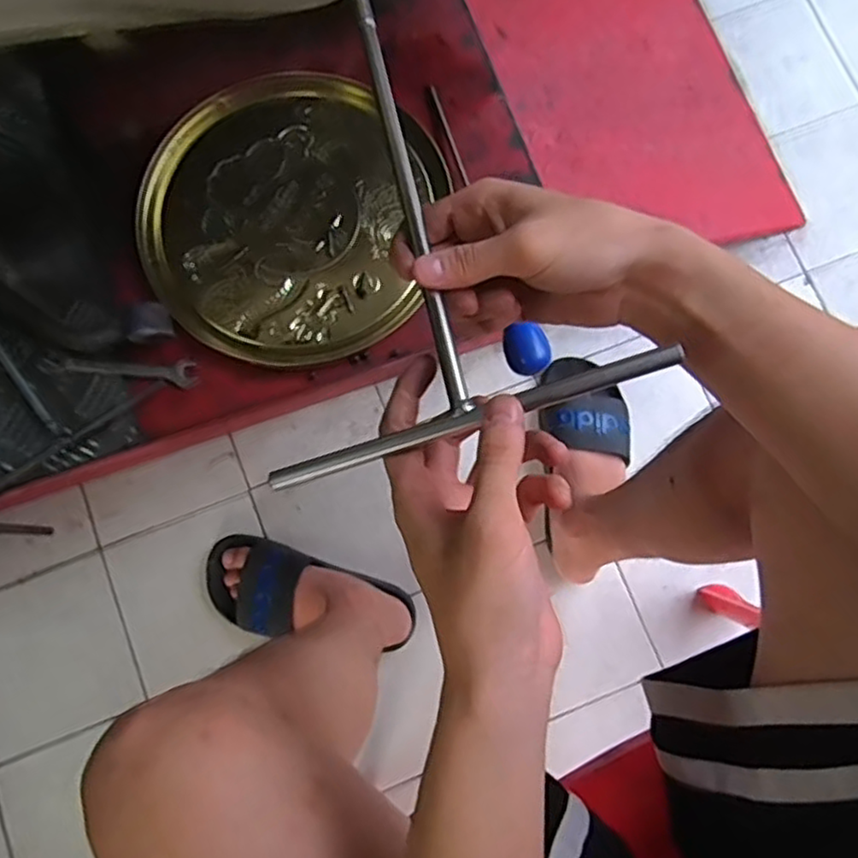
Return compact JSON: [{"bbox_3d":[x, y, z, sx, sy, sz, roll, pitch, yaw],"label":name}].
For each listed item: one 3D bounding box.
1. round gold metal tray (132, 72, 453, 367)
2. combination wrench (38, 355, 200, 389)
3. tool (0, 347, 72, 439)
[{"bbox_3d":[-0.126,-0.187,0.583,0.252,0.017,0.252,0,80,0],"label":"round gold metal tray"},{"bbox_3d":[-0.257,-0.048,0.561,0.131,0.004,0.023,3,80,1],"label":"combination wrench"},{"bbox_3d":[-0.352,-0.061,0.559,0.011,0.009,0.183,-40,82,-6],"label":"tool"}]

